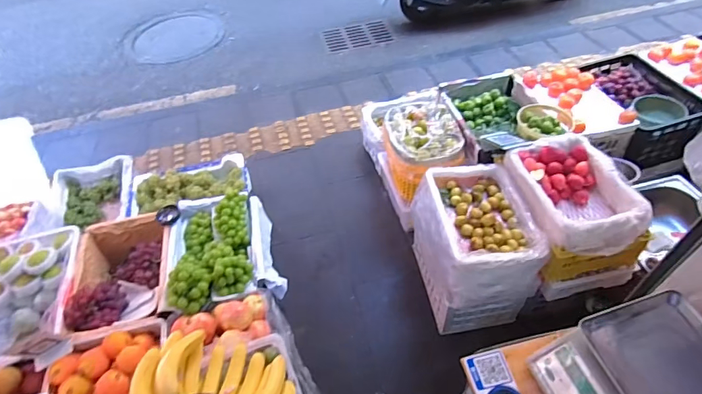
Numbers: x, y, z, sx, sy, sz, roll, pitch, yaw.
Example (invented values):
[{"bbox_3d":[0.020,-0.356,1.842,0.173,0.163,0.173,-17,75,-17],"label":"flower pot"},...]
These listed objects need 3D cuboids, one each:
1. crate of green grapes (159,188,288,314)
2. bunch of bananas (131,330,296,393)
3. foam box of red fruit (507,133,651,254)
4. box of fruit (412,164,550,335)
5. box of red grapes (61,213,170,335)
[{"bbox_3d":[-0.507,0.187,1.568,0.395,0.233,0.534,-18,51,-8],"label":"crate of green grapes"},{"bbox_3d":[-0.297,0.433,0.941,0.326,0.163,0.224,8,52,12],"label":"bunch of bananas"},{"bbox_3d":[0.698,-0.017,1.294,0.296,0.118,0.424,-11,50,-3],"label":"foam box of red fruit"},{"bbox_3d":[0.423,0.181,1.443,0.312,0.450,0.405,-12,50,-4],"label":"box of fruit"},{"bbox_3d":[-0.848,0.292,1.569,0.332,0.202,0.488,-14,50,-6],"label":"box of red grapes"}]

